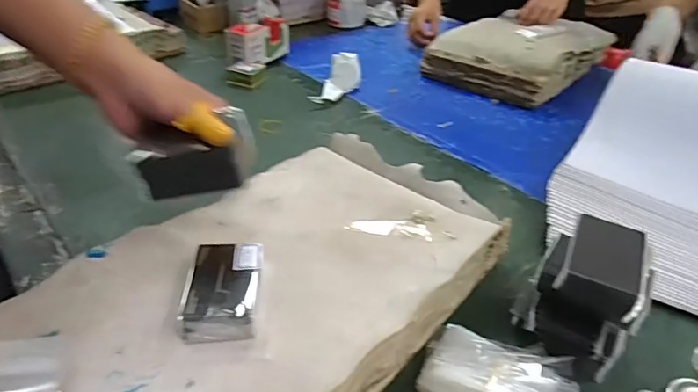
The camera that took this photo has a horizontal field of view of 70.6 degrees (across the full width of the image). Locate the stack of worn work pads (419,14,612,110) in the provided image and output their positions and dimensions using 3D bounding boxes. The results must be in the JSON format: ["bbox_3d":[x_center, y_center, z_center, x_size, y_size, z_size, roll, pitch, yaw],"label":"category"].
[{"bbox_3d":[0.377,-0.303,1.047,0.244,0.081,0.437,28,43,30],"label":"stack of worn work pads"}]

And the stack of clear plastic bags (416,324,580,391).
[{"bbox_3d":[0.132,0.157,0.414,0.137,0.037,0.078,16,38,18],"label":"stack of clear plastic bags"}]

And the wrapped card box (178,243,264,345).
[{"bbox_3d":[-0.105,0.079,0.411,0.059,0.022,0.093,0,36,-3],"label":"wrapped card box"}]

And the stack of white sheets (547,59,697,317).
[{"bbox_3d":[0.418,-0.020,0.598,0.291,0.147,0.315,19,39,22],"label":"stack of white sheets"}]

